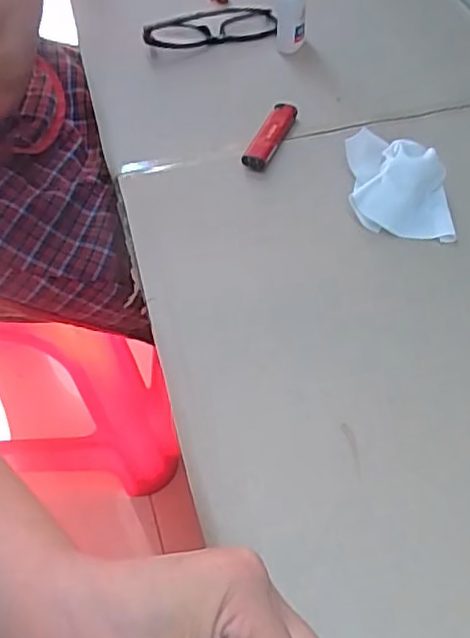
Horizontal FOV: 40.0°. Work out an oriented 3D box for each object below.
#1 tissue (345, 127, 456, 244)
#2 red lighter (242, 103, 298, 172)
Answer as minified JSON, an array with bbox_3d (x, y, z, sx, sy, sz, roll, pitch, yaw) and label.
[{"bbox_3d":[0.112,-0.095,0.441,0.066,0.033,0.080,1,53,5],"label":"tissue"},{"bbox_3d":[0.028,-0.142,0.491,0.016,0.015,0.077,18,54,16],"label":"red lighter"}]

